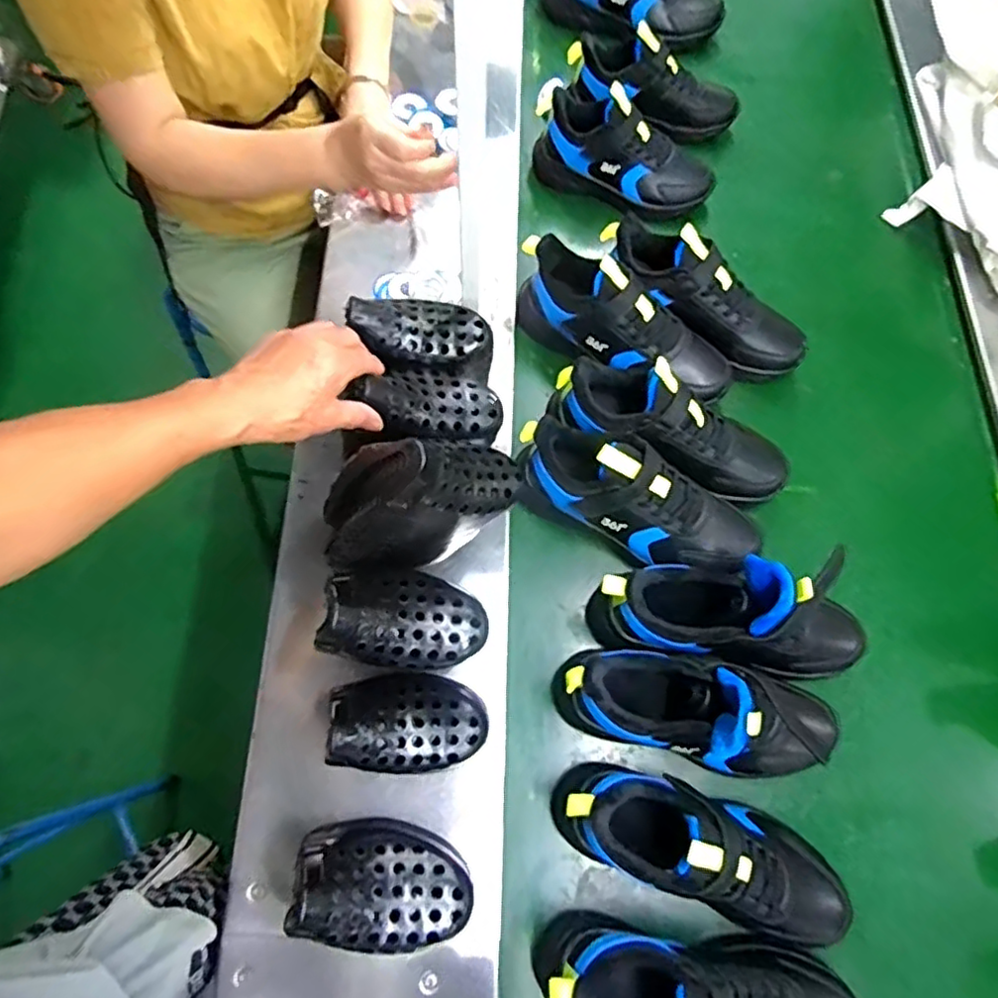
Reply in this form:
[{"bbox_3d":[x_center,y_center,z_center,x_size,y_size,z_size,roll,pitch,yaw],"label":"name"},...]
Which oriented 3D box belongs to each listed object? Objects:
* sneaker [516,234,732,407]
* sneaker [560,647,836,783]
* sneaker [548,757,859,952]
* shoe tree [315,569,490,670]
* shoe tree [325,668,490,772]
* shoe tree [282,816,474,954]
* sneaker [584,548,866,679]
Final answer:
[{"bbox_3d":[0.139,-0.195,0.729,0.265,0.105,0.085,31,72,8],"label":"sneaker"},{"bbox_3d":[0.189,0.195,0.578,0.253,0.148,0.090,7,71,0],"label":"sneaker"},{"bbox_3d":[0.180,0.300,0.552,0.254,0.131,0.088,19,71,4],"label":"sneaker"},{"bbox_3d":[-0.077,0.095,0.529,0.137,0.063,0.074,4,71,-1],"label":"shoe tree"},{"bbox_3d":[-0.079,0.193,0.565,0.139,0.065,0.084,1,71,-2],"label":"shoe tree"},{"bbox_3d":[-0.089,0.296,0.491,0.138,0.073,0.083,11,71,1],"label":"shoe tree"},{"bbox_3d":[0.231,0.105,0.609,0.268,0.155,0.102,10,71,1],"label":"sneaker"}]

